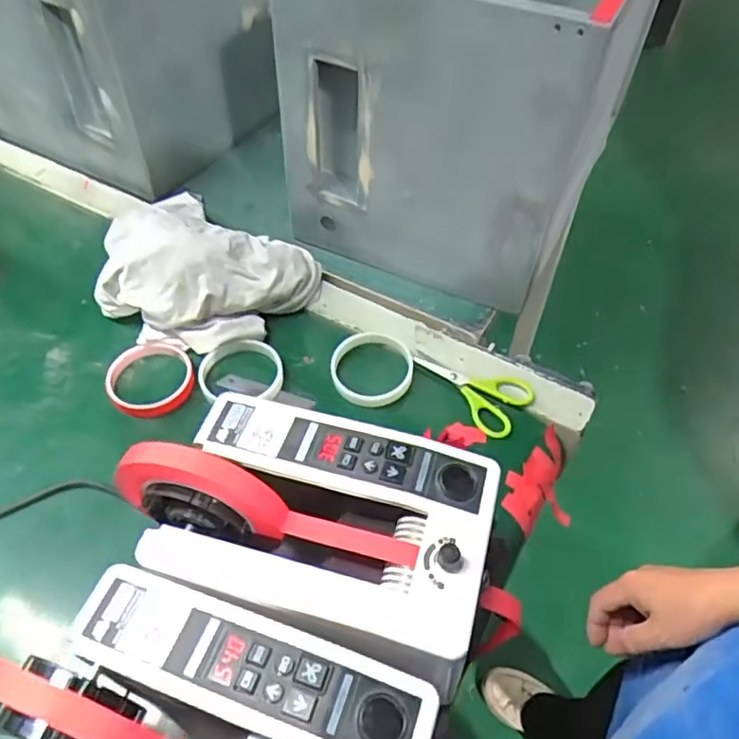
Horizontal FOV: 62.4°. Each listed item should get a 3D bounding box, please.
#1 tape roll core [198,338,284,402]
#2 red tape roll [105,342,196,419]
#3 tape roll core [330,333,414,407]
[{"bbox_3d":[-0.132,0.000,0.626,0.084,0.023,0.068,-8,53,-5],"label":"tape roll core"},{"bbox_3d":[-0.222,0.007,0.617,0.086,0.016,0.093,-1,52,1],"label":"red tape roll"},{"bbox_3d":[0.004,-0.004,0.631,0.083,0.026,0.080,9,53,8],"label":"tape roll core"}]

